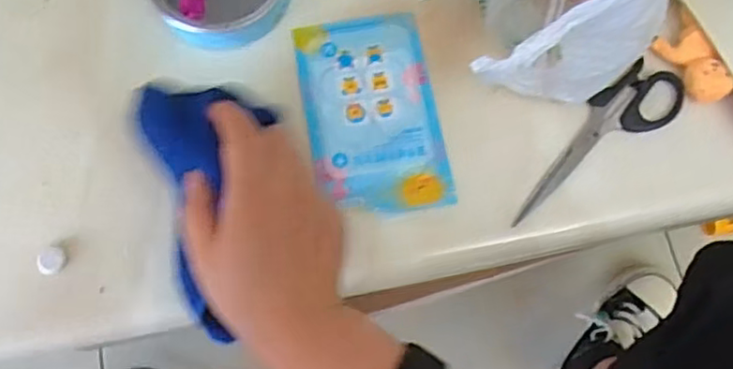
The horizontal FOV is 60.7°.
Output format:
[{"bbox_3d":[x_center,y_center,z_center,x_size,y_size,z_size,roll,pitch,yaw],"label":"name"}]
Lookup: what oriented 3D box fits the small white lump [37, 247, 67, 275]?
[{"bbox_3d":[-0.201,0.049,0.399,0.017,0.004,0.017,0,73,-1],"label":"small white lump"}]

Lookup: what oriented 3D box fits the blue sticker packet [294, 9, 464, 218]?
[{"bbox_3d":[0.004,-0.051,0.427,0.088,0.005,0.144,-10,74,-4],"label":"blue sticker packet"}]

